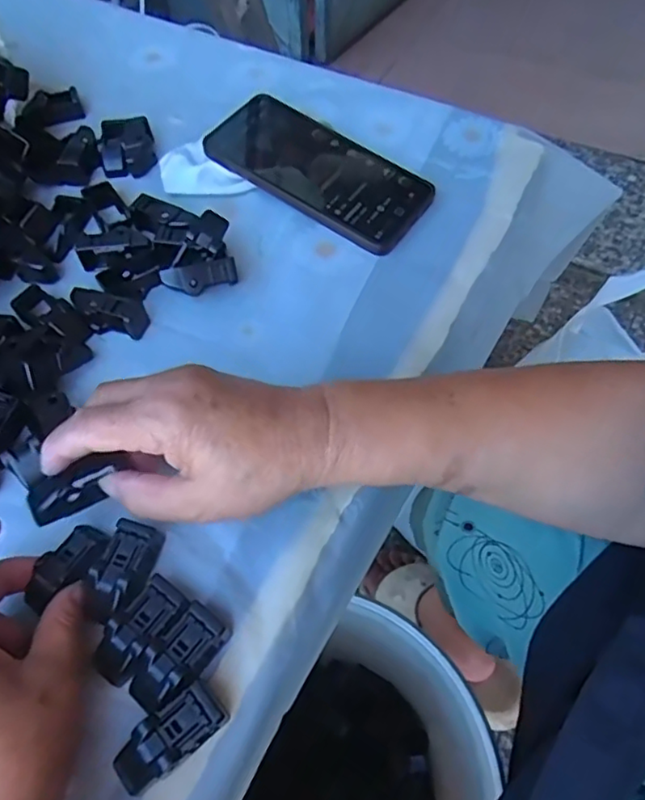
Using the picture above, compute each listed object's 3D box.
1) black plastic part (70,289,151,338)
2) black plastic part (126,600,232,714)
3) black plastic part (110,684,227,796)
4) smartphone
[{"bbox_3d":[-0.139,-0.056,0.386,0.048,0.021,0.019,10,60,6],"label":"black plastic part"},{"bbox_3d":[-0.067,0.121,0.280,0.024,0.014,0.050,37,66,20],"label":"black plastic part"},{"bbox_3d":[-0.067,0.149,0.263,0.050,0.016,0.023,-36,66,-19],"label":"black plastic part"},{"bbox_3d":[-0.001,-0.173,0.447,0.163,0.009,0.080,33,66,11],"label":"smartphone"}]

